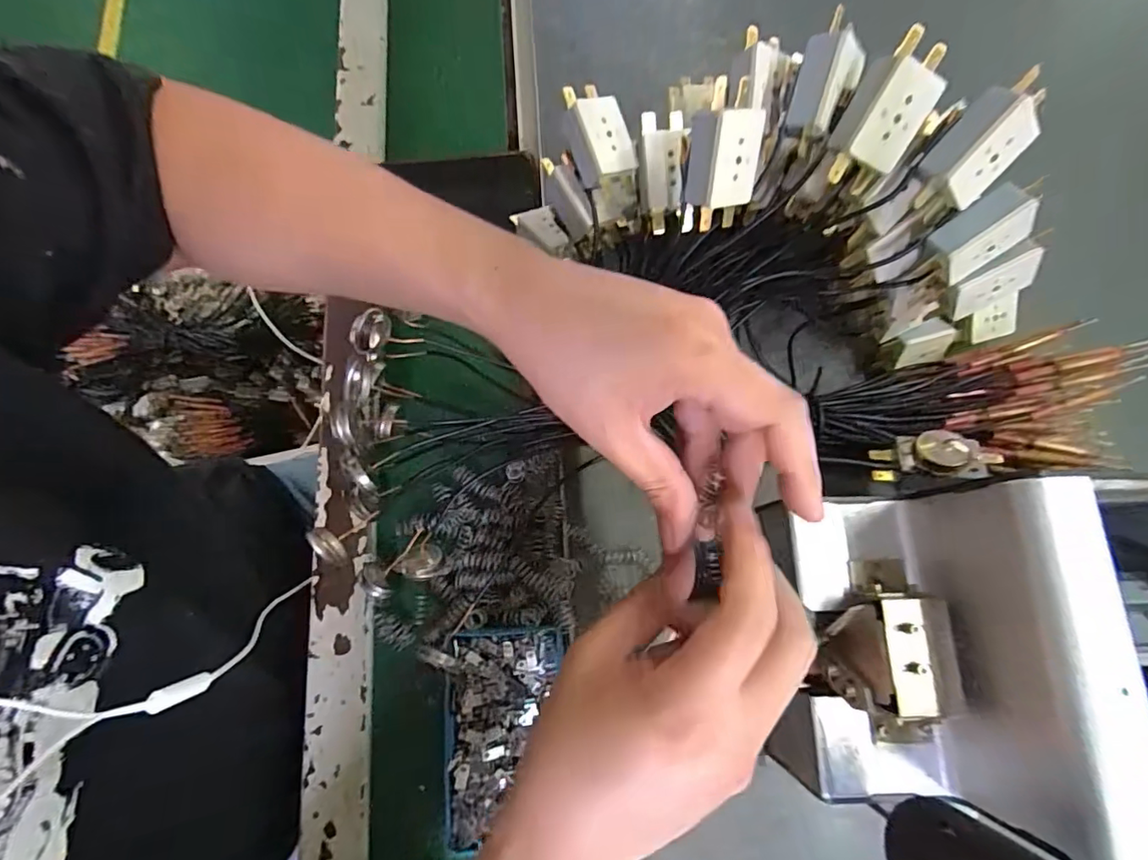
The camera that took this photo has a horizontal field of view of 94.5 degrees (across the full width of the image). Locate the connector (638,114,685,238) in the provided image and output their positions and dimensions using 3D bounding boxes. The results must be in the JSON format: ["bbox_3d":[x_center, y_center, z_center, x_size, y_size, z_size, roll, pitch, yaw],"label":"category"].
[{"bbox_3d":[0.046,-0.135,0.281,0.020,0.013,0.057,-2,112,0],"label":"connector"}]

